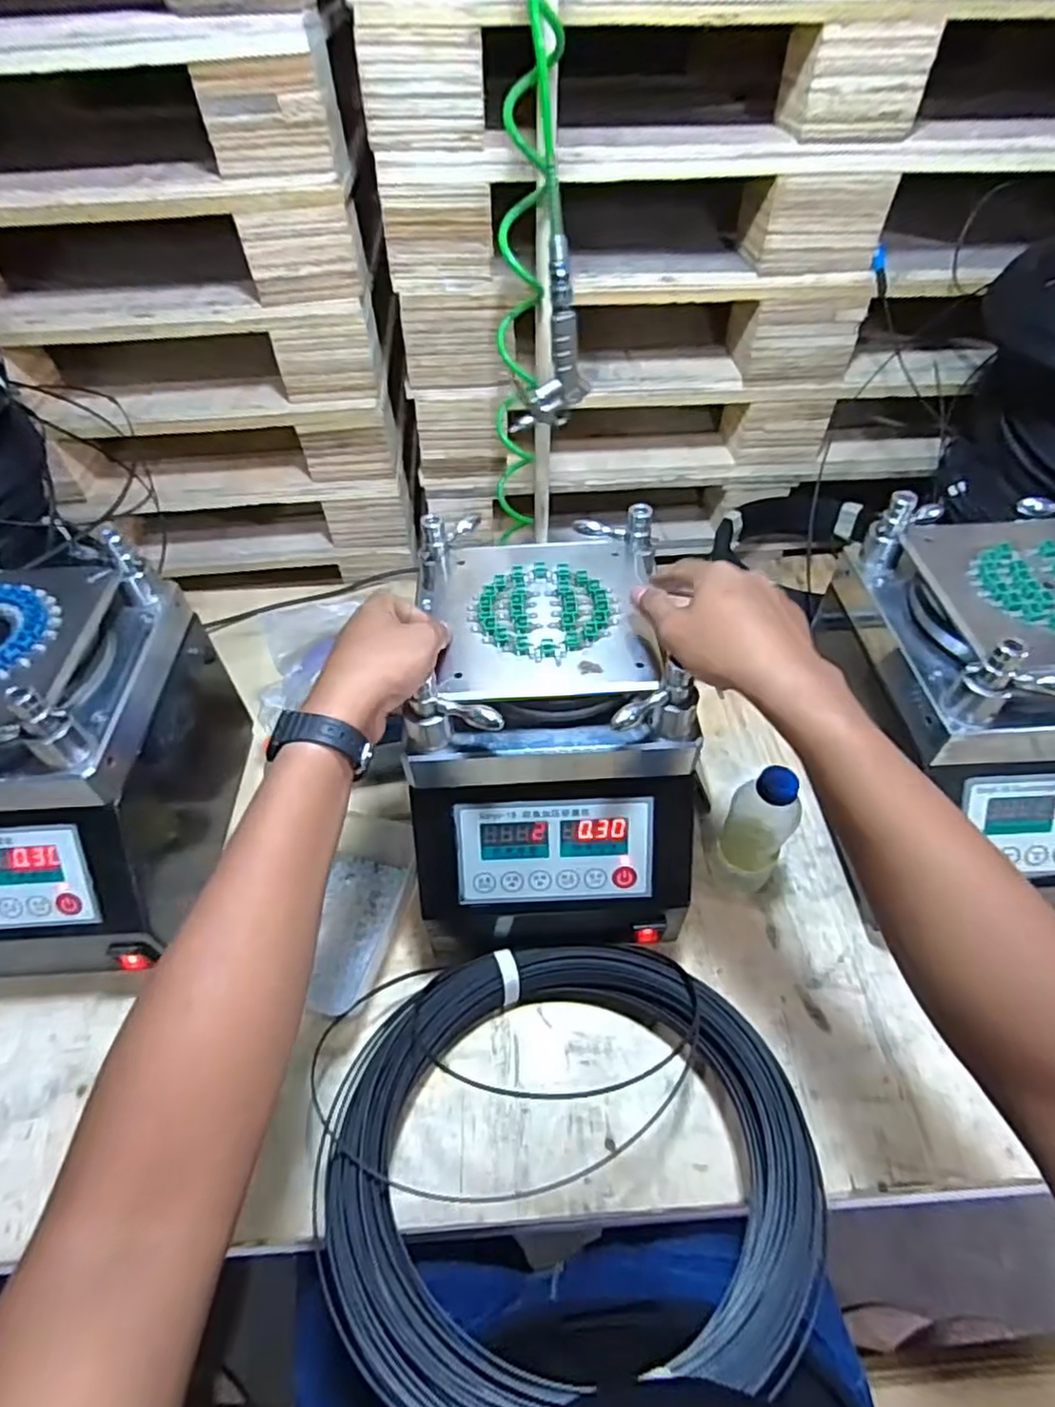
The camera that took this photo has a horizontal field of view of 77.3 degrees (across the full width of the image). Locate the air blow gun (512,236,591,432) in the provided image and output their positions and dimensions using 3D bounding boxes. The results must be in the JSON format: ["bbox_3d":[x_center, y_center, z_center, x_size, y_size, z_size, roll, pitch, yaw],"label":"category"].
[{"bbox_3d":[0.021,-0.370,0.672,0.079,0.169,0.026,-10,51,-6],"label":"air blow gun"}]

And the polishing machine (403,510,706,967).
[{"bbox_3d":[0.021,0.037,0.563,0.209,0.235,0.252,-1,51,2],"label":"polishing machine"}]

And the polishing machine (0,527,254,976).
[{"bbox_3d":[-0.417,0.048,0.594,0.213,0.278,0.298,-4,51,-1],"label":"polishing machine"}]

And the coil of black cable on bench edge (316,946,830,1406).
[{"bbox_3d":[0.031,0.293,0.457,0.305,0.056,0.280,-4,33,-5],"label":"coil of black cable on bench edge"}]

